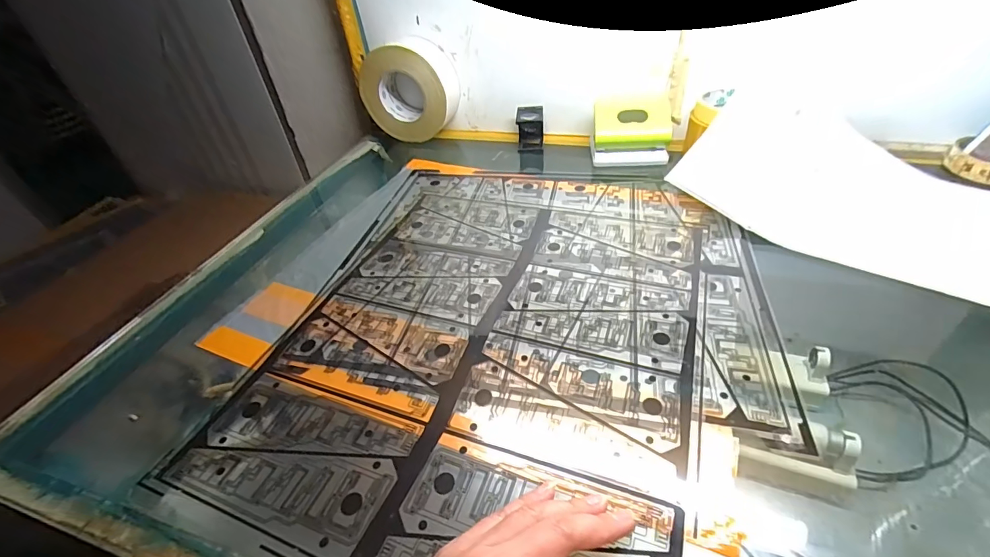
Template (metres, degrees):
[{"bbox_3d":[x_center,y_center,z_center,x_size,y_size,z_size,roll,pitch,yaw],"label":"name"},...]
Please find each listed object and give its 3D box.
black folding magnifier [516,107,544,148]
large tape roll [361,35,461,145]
[{"bbox_3d":[0.054,-0.227,0.650,0.039,0.055,0.033,-2,41,6],"label":"black folding magnifier"},{"bbox_3d":[-0.132,-0.293,0.668,0.134,0.132,0.062,8,43,17],"label":"large tape roll"}]

